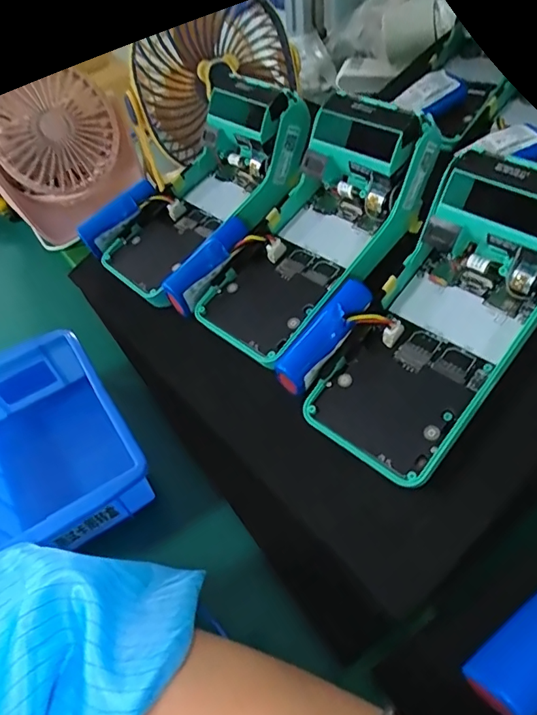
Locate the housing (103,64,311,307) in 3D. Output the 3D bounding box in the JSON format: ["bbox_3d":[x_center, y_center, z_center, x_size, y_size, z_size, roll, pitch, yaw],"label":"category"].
[{"bbox_3d":[-0.040,-0.121,0.360,0.088,0.102,0.177,32,62,23],"label":"housing"}]

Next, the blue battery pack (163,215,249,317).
[{"bbox_3d":[-0.039,-0.061,0.325,0.019,0.023,0.070,38,84,26],"label":"blue battery pack"}]

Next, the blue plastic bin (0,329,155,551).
[{"bbox_3d":[-0.149,0.063,0.337,0.104,0.070,0.141,-24,57,-14],"label":"blue plastic bin"}]

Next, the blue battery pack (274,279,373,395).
[{"bbox_3d":[0.031,-0.012,0.276,0.021,0.019,0.070,37,84,25],"label":"blue battery pack"}]

